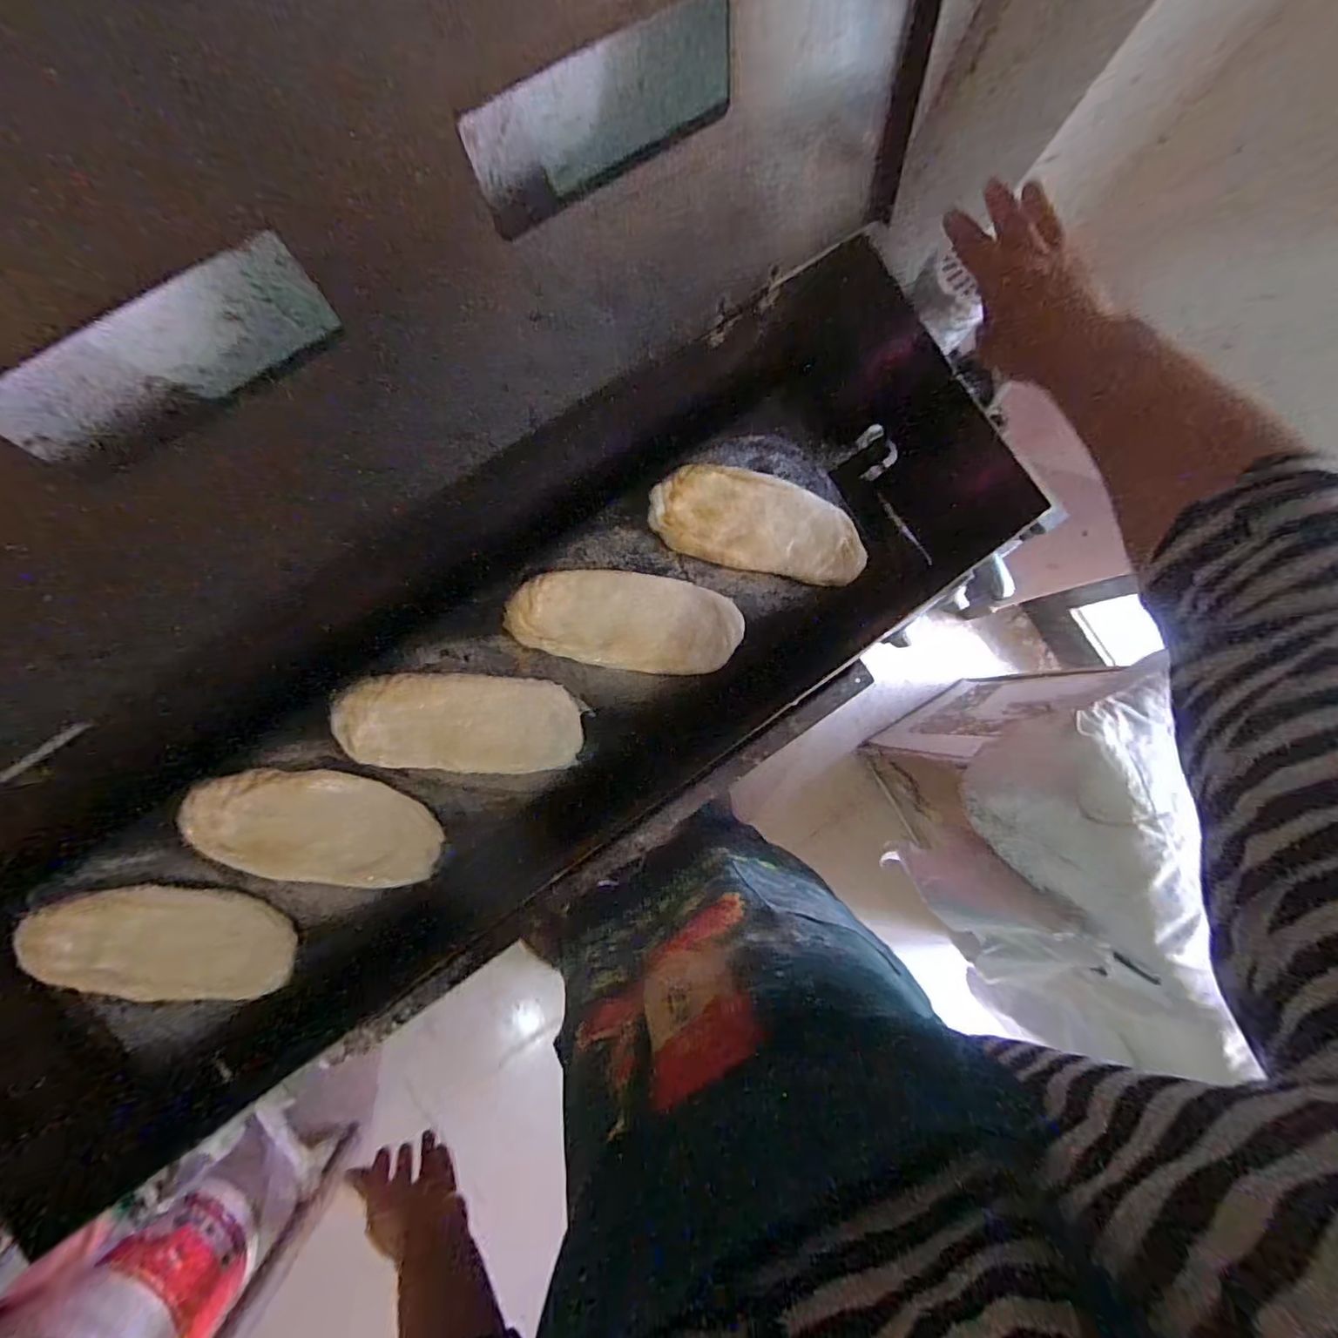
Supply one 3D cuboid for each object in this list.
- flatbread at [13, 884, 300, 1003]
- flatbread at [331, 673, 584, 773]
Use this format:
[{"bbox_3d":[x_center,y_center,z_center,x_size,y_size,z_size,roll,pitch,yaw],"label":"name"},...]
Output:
[{"bbox_3d":[-0.395,0.221,0.451,0.179,0.021,0.084,14,85,-15],"label":"flatbread"},{"bbox_3d":[-0.171,0.045,0.472,0.192,0.020,0.078,3,86,-3],"label":"flatbread"}]

